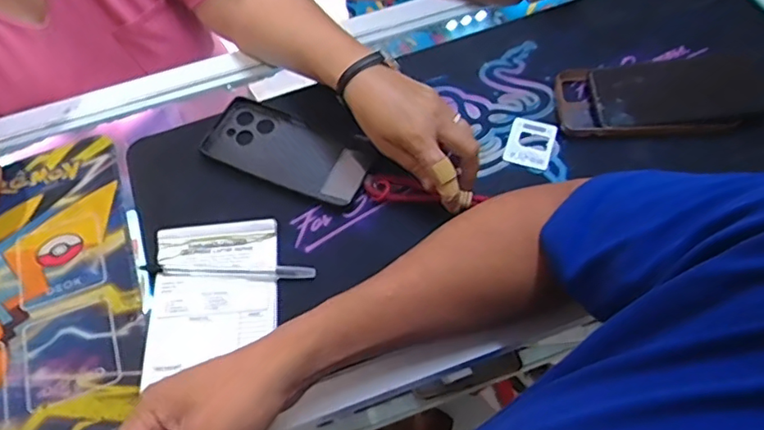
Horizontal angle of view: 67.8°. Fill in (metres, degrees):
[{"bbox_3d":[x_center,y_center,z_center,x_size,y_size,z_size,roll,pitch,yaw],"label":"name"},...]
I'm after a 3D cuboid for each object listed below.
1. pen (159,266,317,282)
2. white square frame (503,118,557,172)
[{"bbox_3d":[-0.126,0.051,0.497,0.135,0.010,0.012,0,62,3],"label":"pen"},{"bbox_3d":[0.144,-0.070,0.552,0.042,0.005,0.051,19,77,10],"label":"white square frame"}]

